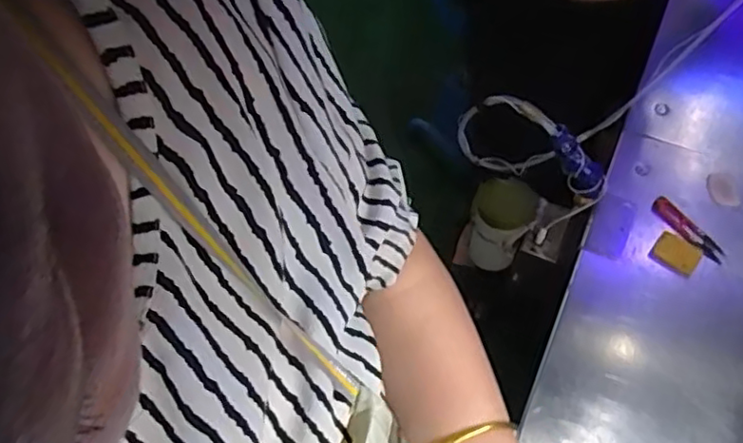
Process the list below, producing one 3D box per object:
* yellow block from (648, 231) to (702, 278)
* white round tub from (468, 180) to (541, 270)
[{"bbox_3d":[0.362,0.037,0.763,0.051,0.007,0.040,34,66,19],"label":"yellow block"},{"bbox_3d":[0.176,0.005,0.893,0.081,0.097,0.090,20,63,12],"label":"white round tub"}]

